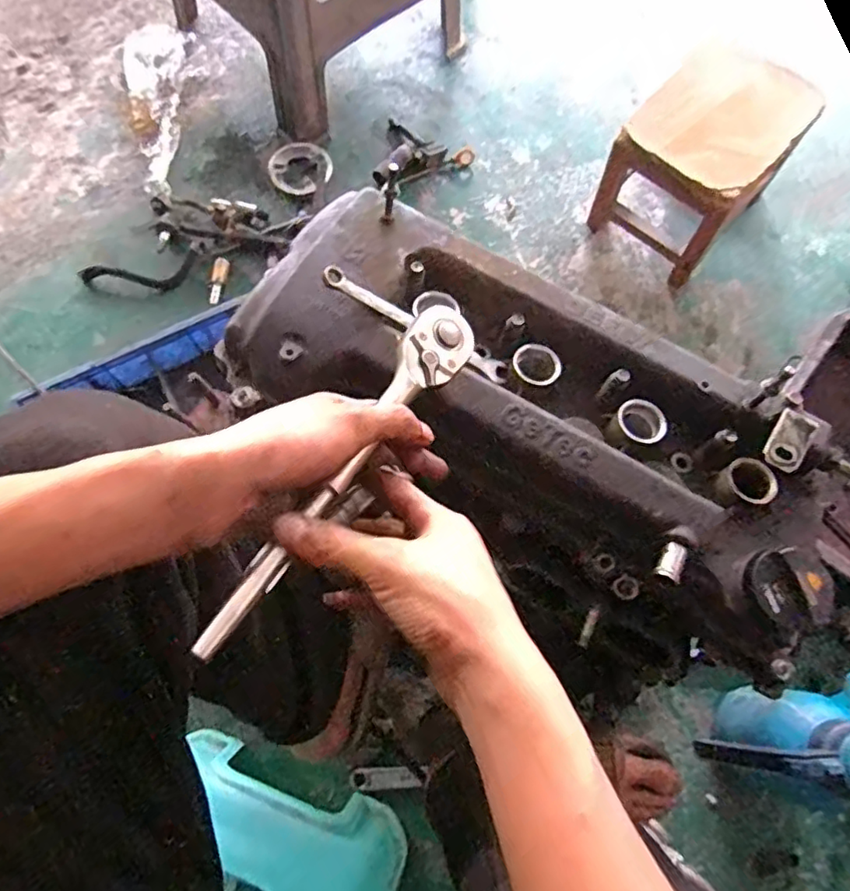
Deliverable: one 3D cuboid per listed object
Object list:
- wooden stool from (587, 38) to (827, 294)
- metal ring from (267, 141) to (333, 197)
[{"bbox_3d":[0.492,-0.508,1.129,0.243,0.252,0.295,39,77,11],"label":"wooden stool"},{"bbox_3d":[-0.248,-0.551,1.233,0.124,0.028,0.129,0,73,-1],"label":"metal ring"}]

